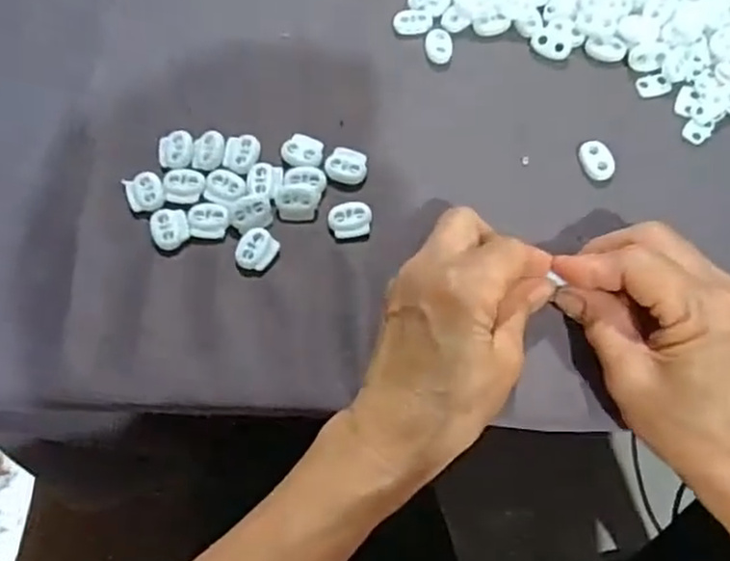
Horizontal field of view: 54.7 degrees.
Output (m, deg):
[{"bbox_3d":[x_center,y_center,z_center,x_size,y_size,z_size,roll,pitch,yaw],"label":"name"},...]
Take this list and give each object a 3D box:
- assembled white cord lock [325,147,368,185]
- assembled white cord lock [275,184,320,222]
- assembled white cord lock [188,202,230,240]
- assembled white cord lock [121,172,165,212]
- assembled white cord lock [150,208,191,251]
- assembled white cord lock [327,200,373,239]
[{"bbox_3d":[-0.010,-0.061,0.375,0.021,0.005,0.023,4,69,4],"label":"assembled white cord lock"},{"bbox_3d":[-0.035,-0.041,0.366,0.022,0.004,0.020,-1,68,2],"label":"assembled white cord lock"},{"bbox_3d":[-0.082,-0.032,0.364,0.022,0.004,0.019,8,69,6],"label":"assembled white cord lock"},{"bbox_3d":[-0.116,-0.047,0.372,0.020,0.004,0.023,-19,69,-5],"label":"assembled white cord lock"},{"bbox_3d":[-0.101,-0.027,0.364,0.020,0.004,0.023,-26,70,-8],"label":"assembled white cord lock"},{"bbox_3d":[-0.007,-0.031,0.364,0.022,0.005,0.018,-8,68,-1],"label":"assembled white cord lock"}]

